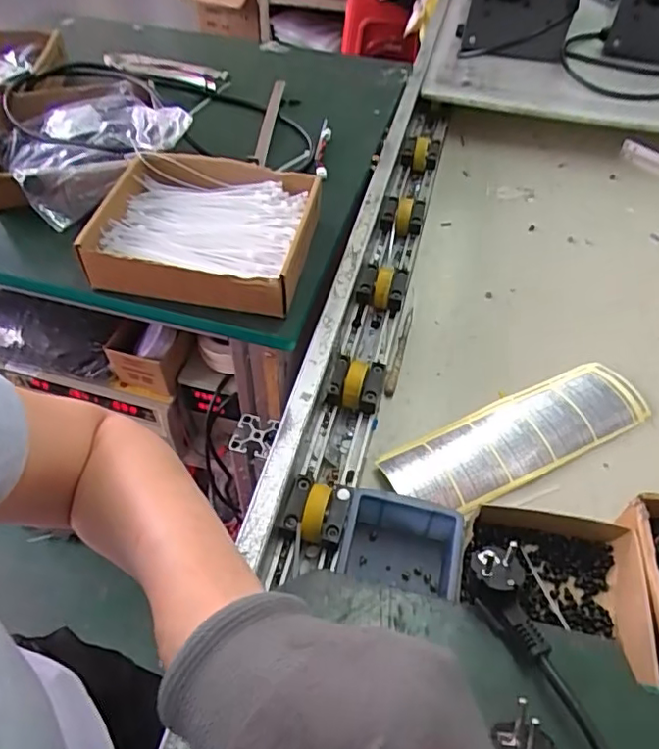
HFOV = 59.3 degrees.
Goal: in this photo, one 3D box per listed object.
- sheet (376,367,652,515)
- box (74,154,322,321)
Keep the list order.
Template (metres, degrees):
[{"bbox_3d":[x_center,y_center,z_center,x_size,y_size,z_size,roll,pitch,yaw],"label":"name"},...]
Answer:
[{"bbox_3d":[0.196,0.060,0.585,0.290,0.021,0.083,-21,60,-20],"label":"sheet"},{"bbox_3d":[-0.133,-0.158,0.624,0.227,0.048,0.187,9,51,6],"label":"box"}]

